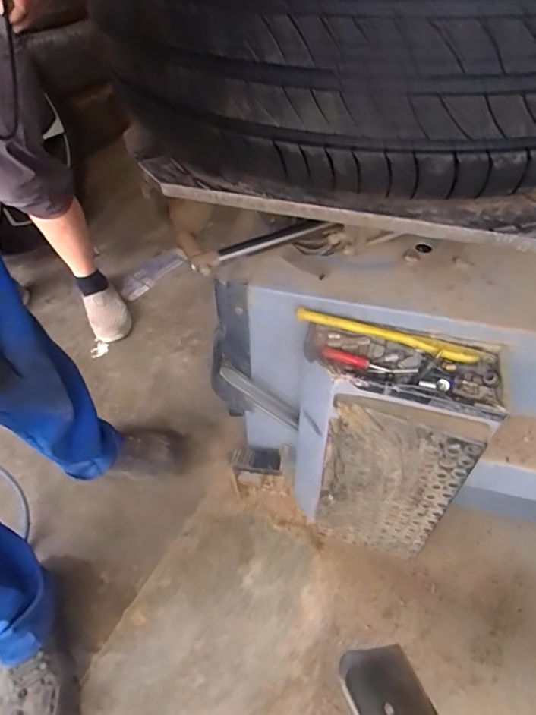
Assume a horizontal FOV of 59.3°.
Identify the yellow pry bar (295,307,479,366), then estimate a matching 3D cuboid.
[{"bbox_3d":[0.152,-0.031,0.615,0.234,0.024,0.018,14,52,13],"label":"yellow pry bar"}]

